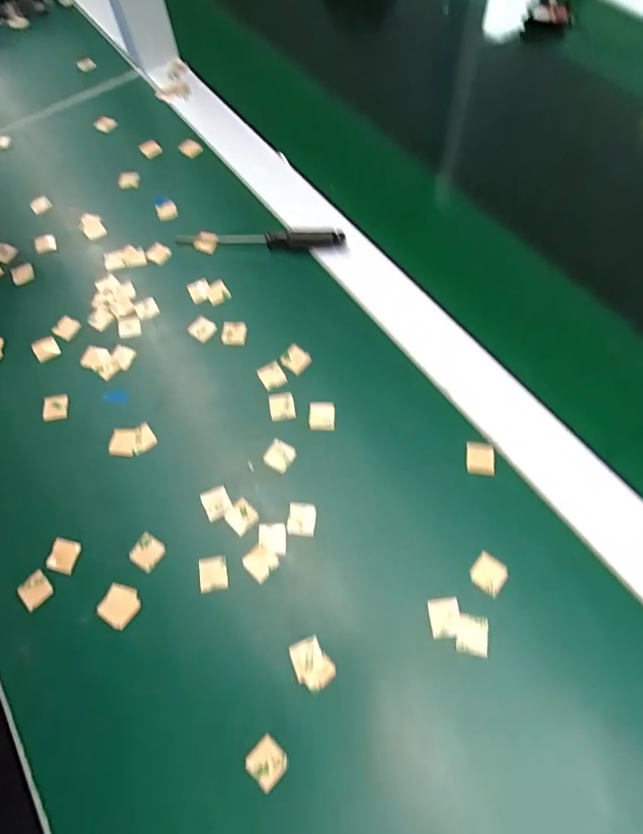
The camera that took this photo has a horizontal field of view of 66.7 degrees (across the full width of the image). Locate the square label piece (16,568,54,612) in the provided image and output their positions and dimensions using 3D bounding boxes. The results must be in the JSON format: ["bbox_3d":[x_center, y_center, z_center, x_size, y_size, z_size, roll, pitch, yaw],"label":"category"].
[{"bbox_3d":[-0.162,0.098,0.275,0.016,0.004,0.017,-40,67,-16],"label":"square label piece"}]

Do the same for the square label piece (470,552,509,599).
[{"bbox_3d":[0.090,0.085,0.263,0.018,0.004,0.017,36,80,11],"label":"square label piece"}]

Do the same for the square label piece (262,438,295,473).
[{"bbox_3d":[-0.026,0.024,0.302,0.017,0.006,0.016,27,67,17],"label":"square label piece"}]

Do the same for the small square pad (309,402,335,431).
[{"bbox_3d":[0.000,-0.001,0.309,0.016,0.004,0.018,1,62,4],"label":"small square pad"}]

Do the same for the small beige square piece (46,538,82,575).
[{"bbox_3d":[-0.150,0.080,0.282,0.015,0.004,0.018,10,63,9],"label":"small beige square piece"}]

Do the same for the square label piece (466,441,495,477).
[{"bbox_3d":[0.094,0.025,0.291,0.017,0.004,0.020,7,68,1],"label":"square label piece"}]

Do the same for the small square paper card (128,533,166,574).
[{"bbox_3d":[-0.100,0.078,0.281,0.017,0.004,0.017,32,68,19],"label":"small square paper card"}]

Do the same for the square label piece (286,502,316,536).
[{"bbox_3d":[-0.012,0.060,0.285,0.016,0.006,0.019,3,62,5],"label":"square label piece"}]

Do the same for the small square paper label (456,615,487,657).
[{"bbox_3d":[0.077,0.112,0.250,0.015,0.004,0.019,11,64,8],"label":"small square paper label"}]

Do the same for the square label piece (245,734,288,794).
[{"bbox_3d":[-0.026,0.165,0.232,0.018,0.004,0.017,38,70,21],"label":"square label piece"}]

